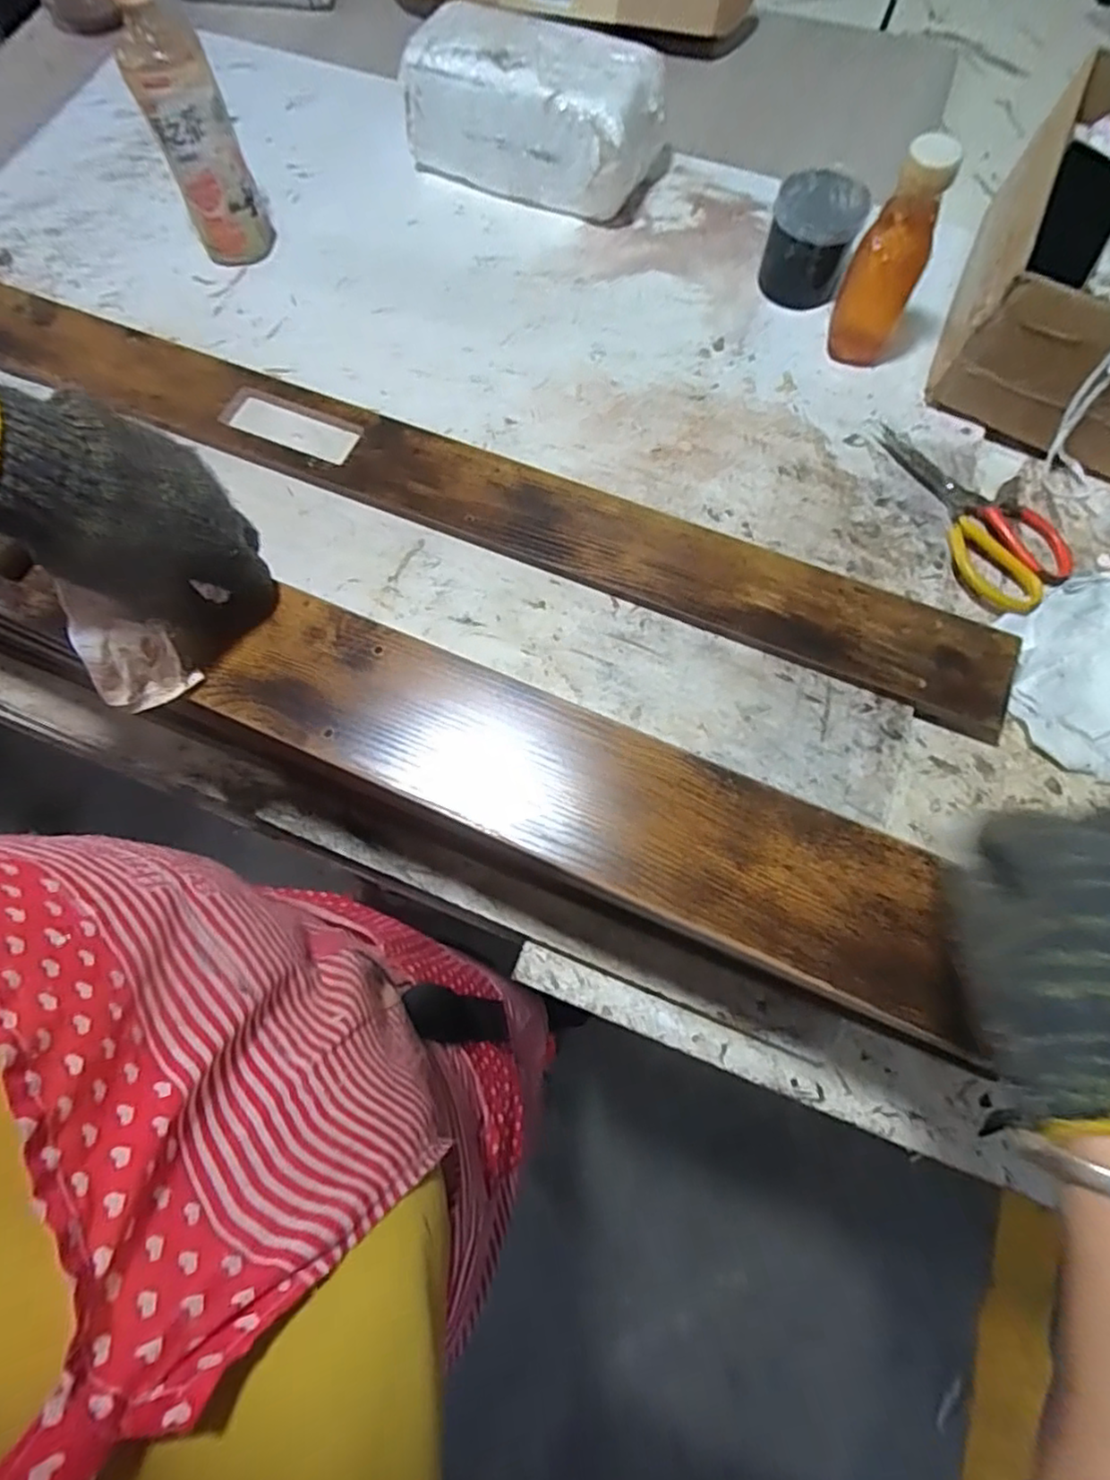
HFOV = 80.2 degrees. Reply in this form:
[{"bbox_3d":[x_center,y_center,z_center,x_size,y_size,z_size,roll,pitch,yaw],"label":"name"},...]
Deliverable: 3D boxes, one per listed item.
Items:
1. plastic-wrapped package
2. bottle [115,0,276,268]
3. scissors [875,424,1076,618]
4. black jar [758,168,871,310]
[{"bbox_3d":[-0.024,-0.625,0.660,0.248,0.115,0.119,21,72,8],"label":"plastic-wrapped package"},{"bbox_3d":[-0.324,-0.545,0.593,0.067,0.192,0.062,-24,72,-7],"label":"bottle"},{"bbox_3d":[0.361,-0.201,0.568,0.084,0.018,0.200,-20,72,-6],"label":"scissors"},{"bbox_3d":[0.242,-0.476,0.628,0.080,0.078,0.087,19,72,7],"label":"black jar"}]

